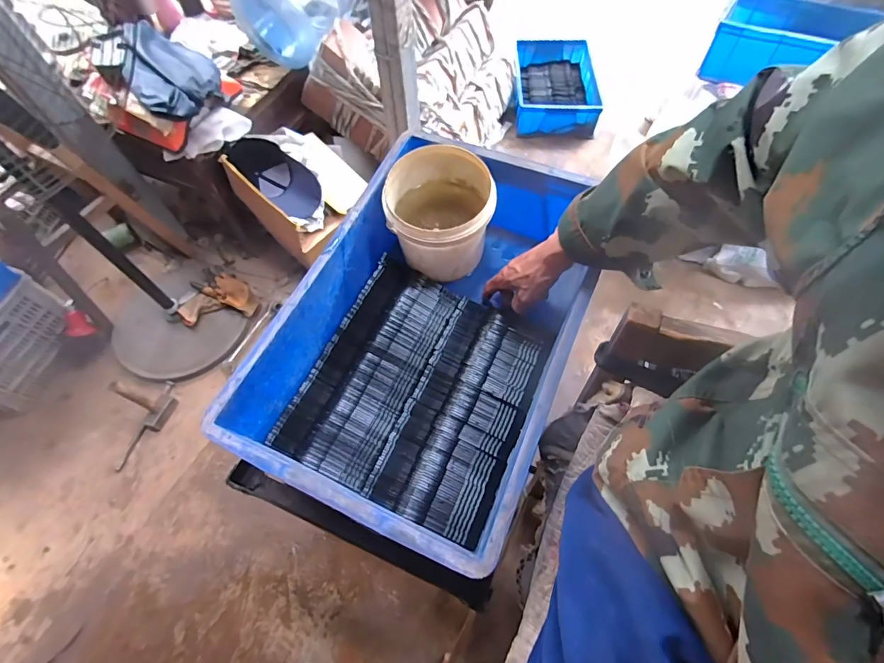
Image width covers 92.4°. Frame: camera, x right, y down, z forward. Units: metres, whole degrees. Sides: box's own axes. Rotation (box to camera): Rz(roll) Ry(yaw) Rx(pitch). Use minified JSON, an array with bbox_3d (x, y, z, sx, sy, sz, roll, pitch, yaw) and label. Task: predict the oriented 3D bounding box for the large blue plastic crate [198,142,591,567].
[{"bbox_3d":[-0.004,-0.009,0.579,0.339,0.151,0.512,22,65,12],"label":"large blue plastic crate"}]

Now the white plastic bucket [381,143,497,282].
[{"bbox_3d":[-0.002,-0.169,0.645,0.150,0.143,0.157,-1,62,1],"label":"white plastic bucket"}]

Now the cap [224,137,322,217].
[{"bbox_3d":[-0.507,-0.463,1.313,0.277,0.161,0.146,35,68,3],"label":"cap"}]

